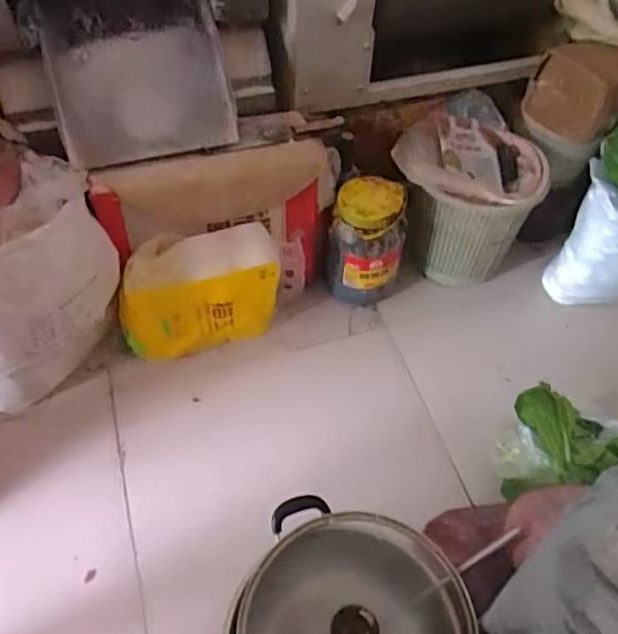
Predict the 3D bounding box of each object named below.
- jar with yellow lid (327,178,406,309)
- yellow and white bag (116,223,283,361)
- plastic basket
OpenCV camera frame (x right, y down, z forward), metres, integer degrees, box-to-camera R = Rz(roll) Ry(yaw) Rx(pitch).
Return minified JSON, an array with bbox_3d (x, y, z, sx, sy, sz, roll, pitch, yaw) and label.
[{"bbox_3d":[0.118,-0.162,1.359,0.164,0.269,0.144,2,54,0],"label":"jar with yellow lid"},{"bbox_3d":[-0.225,-0.038,1.272,0.316,0.268,0.117,-7,55,-7],"label":"yellow and white bag"},{"bbox_3d":[0.340,-0.242,1.397,0.306,0.340,0.239,23,57,15],"label":"plastic basket"}]

